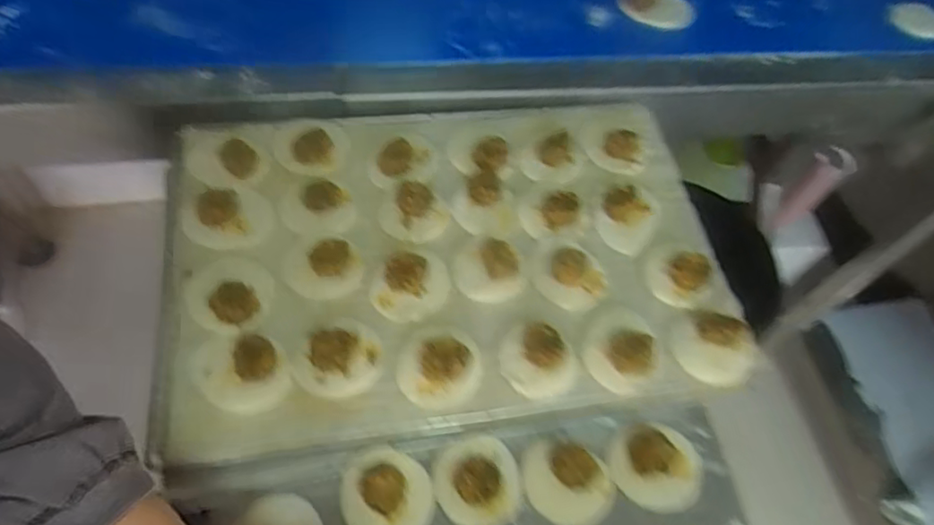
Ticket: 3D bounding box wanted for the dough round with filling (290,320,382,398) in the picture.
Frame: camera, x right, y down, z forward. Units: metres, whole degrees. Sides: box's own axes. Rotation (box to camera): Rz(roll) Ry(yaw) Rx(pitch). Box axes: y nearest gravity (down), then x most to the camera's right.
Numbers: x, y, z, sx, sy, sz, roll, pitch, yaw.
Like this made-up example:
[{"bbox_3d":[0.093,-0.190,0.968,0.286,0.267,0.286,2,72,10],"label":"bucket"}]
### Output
[{"bbox_3d":[-0.128,0.089,0.597,0.085,0.027,0.080,2,57,-3],"label":"dough round with filling"}]

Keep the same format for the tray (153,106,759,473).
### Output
[{"bbox_3d":[-0.019,-0.015,0.685,0.595,0.056,0.403,-6,60,-11],"label":"tray"}]

